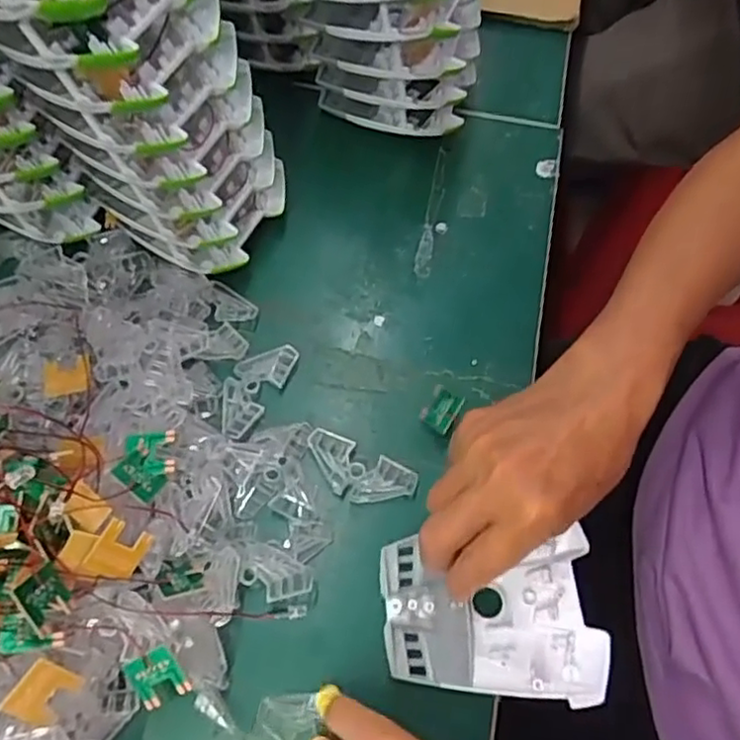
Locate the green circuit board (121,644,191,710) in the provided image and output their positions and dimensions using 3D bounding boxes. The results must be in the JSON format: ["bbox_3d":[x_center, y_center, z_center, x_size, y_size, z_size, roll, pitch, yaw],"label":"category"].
[{"bbox_3d":[-0.100,0.145,0.308,0.024,0.004,0.025,-32,97,8],"label":"green circuit board"}]

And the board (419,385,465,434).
[{"bbox_3d":[0.044,0.024,0.395,0.025,0.007,0.028,-62,33,3],"label":"board"}]

